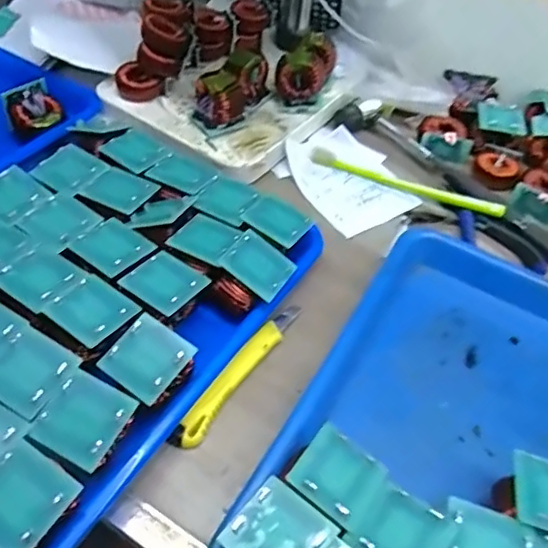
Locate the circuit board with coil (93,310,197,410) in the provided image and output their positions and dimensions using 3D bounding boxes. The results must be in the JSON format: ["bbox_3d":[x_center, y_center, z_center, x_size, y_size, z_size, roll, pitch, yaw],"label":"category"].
[{"bbox_3d":[-0.078,0.059,0.366,0.046,0.034,0.044,31,70,22],"label":"circuit board with coil"}]

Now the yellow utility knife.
[{"bbox_3d":[-0.022,0.065,0.395,0.015,0.020,0.138,29,52,18],"label":"yellow utility knife"}]

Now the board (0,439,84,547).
[{"bbox_3d":[-0.131,0.117,0.291,0.046,0.012,0.045,29,52,18],"label":"board"}]

